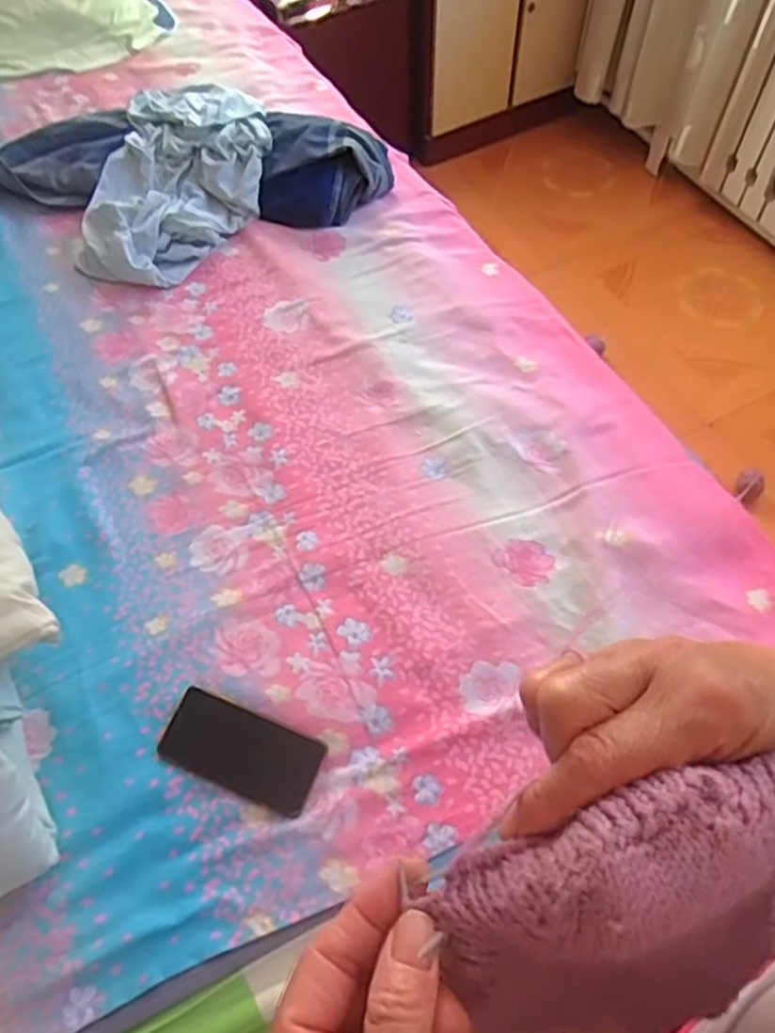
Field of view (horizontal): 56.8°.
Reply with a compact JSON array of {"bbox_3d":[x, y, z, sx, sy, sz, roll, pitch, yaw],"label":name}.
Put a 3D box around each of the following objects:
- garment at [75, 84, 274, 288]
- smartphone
[{"bbox_3d":[-0.343,-0.558,1.195,0.268,0.105,0.405,8,59,7],"label":"garment"},{"bbox_3d":[-0.149,0.235,0.726,0.158,0.016,0.076,19,61,13],"label":"smartphone"}]

